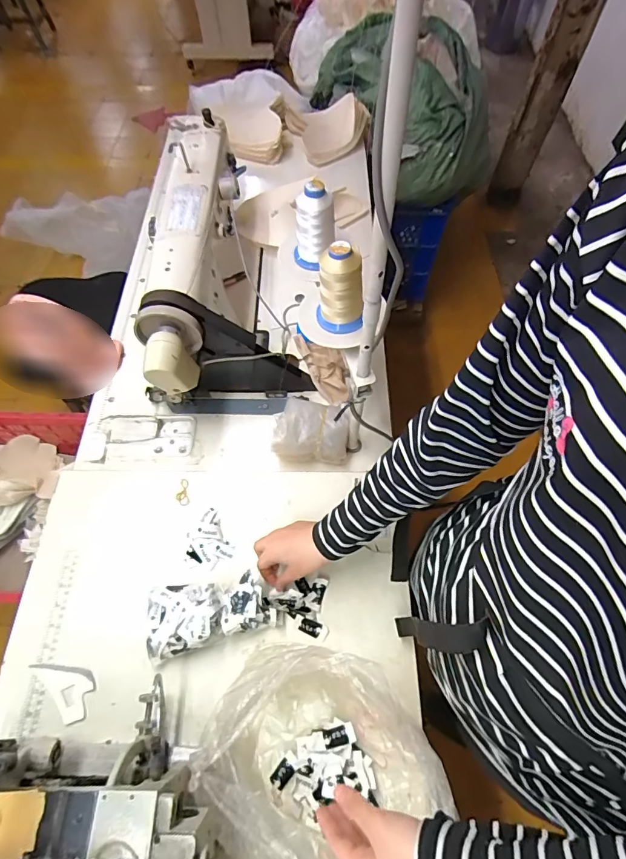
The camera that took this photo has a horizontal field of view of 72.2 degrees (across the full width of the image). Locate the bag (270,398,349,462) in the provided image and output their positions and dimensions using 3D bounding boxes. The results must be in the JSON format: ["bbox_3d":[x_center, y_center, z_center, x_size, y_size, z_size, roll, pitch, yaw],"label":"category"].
[{"bbox_3d":[-0.004,0.005,0.708,0.121,0.073,0.087,2,62,1],"label":"bag"}]

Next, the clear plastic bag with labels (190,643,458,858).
[{"bbox_3d":[0.020,0.374,0.468,0.272,0.083,0.210,24,65,12],"label":"clear plastic bag with labels"}]

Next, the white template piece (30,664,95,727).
[{"bbox_3d":[-0.312,0.321,0.545,0.048,0.007,0.089,-41,69,-19],"label":"white template piece"}]

